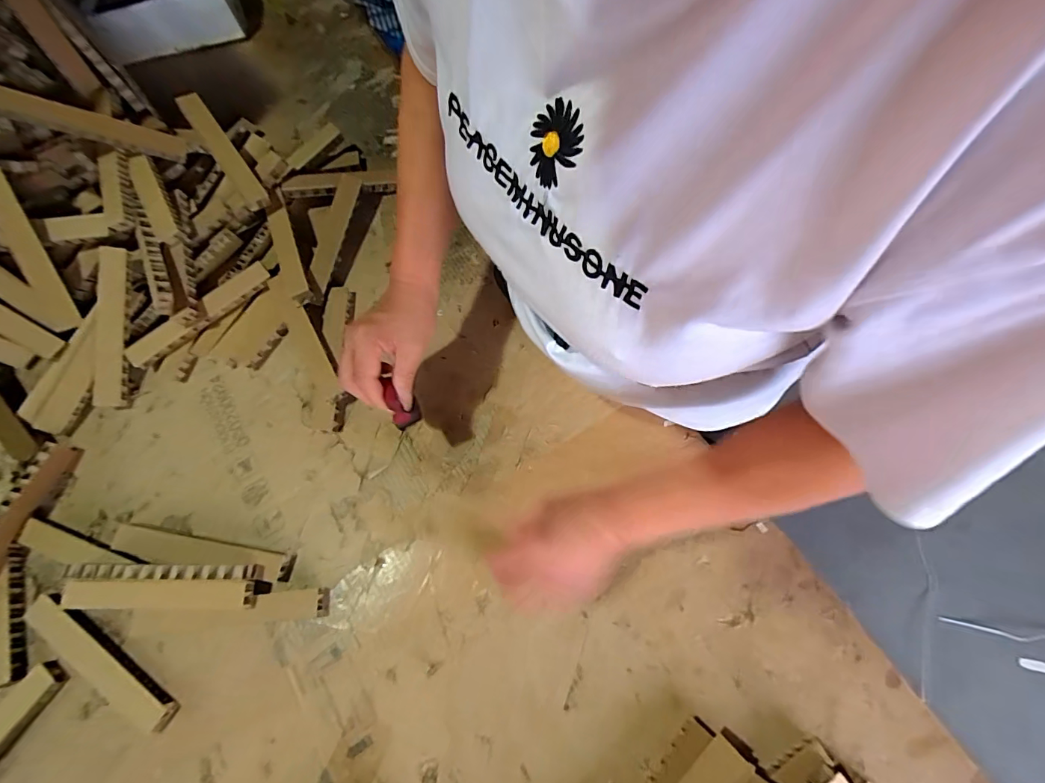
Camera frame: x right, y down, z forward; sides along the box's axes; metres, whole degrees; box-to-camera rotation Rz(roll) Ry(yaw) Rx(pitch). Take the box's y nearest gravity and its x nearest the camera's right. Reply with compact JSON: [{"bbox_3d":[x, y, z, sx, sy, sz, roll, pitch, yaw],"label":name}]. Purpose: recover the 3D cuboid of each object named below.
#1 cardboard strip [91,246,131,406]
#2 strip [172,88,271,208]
[{"bbox_3d":[-0.516,-0.082,0.572,0.034,0.012,0.196,-1,85,-27],"label":"cardboard strip"},{"bbox_3d":[-0.410,-0.328,0.624,0.033,0.016,0.206,-34,81,-15],"label":"strip"}]

